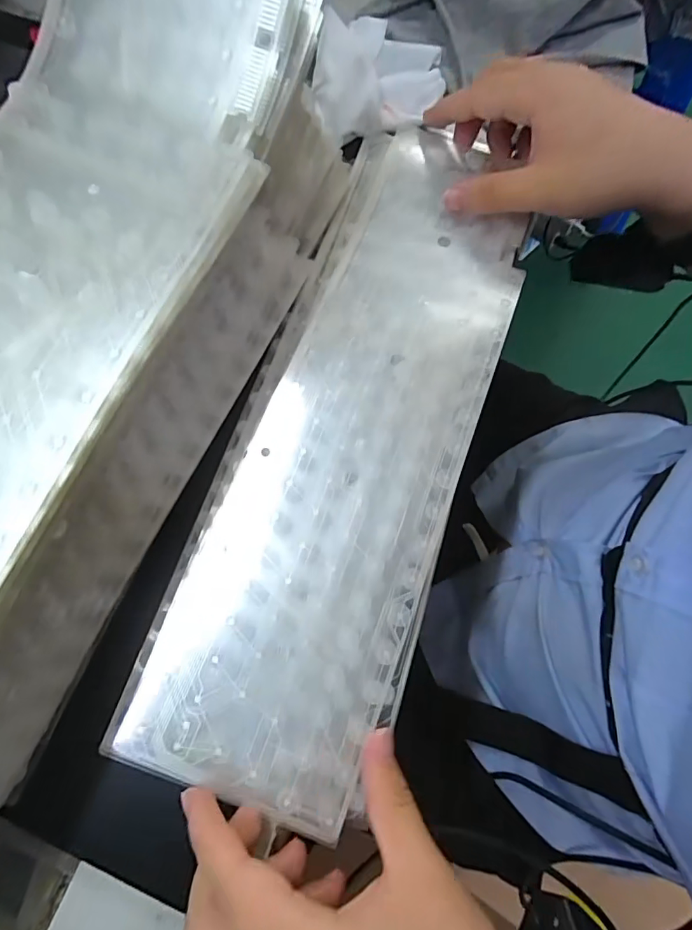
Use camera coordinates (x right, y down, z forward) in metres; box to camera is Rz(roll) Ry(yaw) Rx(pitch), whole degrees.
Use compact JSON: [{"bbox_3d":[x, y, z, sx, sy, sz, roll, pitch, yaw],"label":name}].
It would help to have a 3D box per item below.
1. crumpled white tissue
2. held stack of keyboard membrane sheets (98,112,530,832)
[{"bbox_3d":[0.022,-0.277,0.327,0.089,0.034,0.116,6,74,2],"label":"crumpled white tissue"},{"bbox_3d":[0.008,-0.031,0.276,0.128,0.016,0.400,17,74,6],"label":"held stack of keyboard membrane sheets"}]

